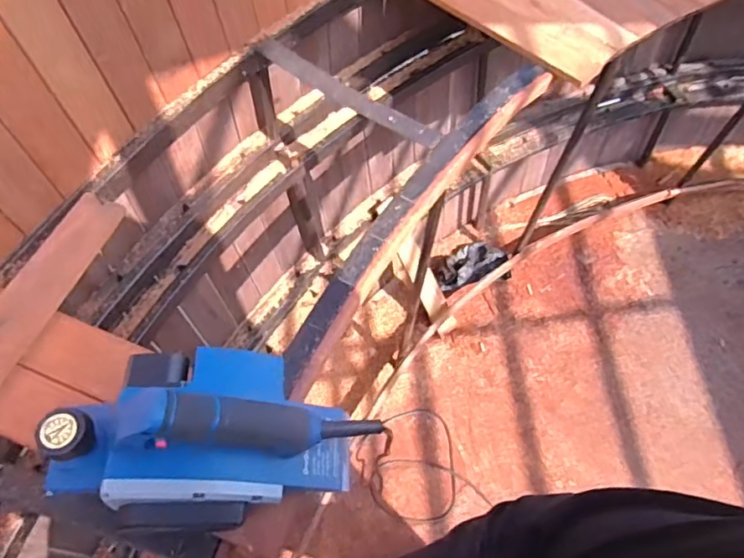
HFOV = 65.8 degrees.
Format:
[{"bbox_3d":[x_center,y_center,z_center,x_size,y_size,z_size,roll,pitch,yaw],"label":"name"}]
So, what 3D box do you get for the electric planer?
[{"bbox_3d":[-0.146,0.131,0.491,0.285,0.141,0.140,-3,61,-5],"label":"electric planer"}]

